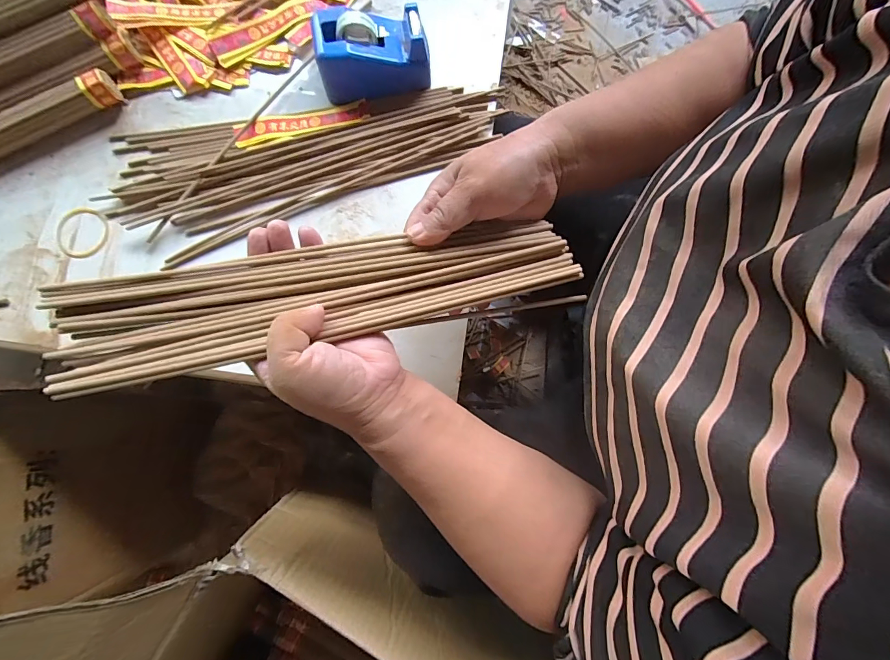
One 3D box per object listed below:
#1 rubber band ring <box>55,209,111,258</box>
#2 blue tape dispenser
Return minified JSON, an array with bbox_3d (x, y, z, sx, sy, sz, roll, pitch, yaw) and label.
[{"bbox_3d":[-0.327,-0.088,0.357,0.046,0.004,0.046,0,80,-1],"label":"rubber band ring"},{"bbox_3d":[-0.064,-0.253,0.356,0.100,0.052,0.055,-9,80,-3],"label":"blue tape dispenser"}]

